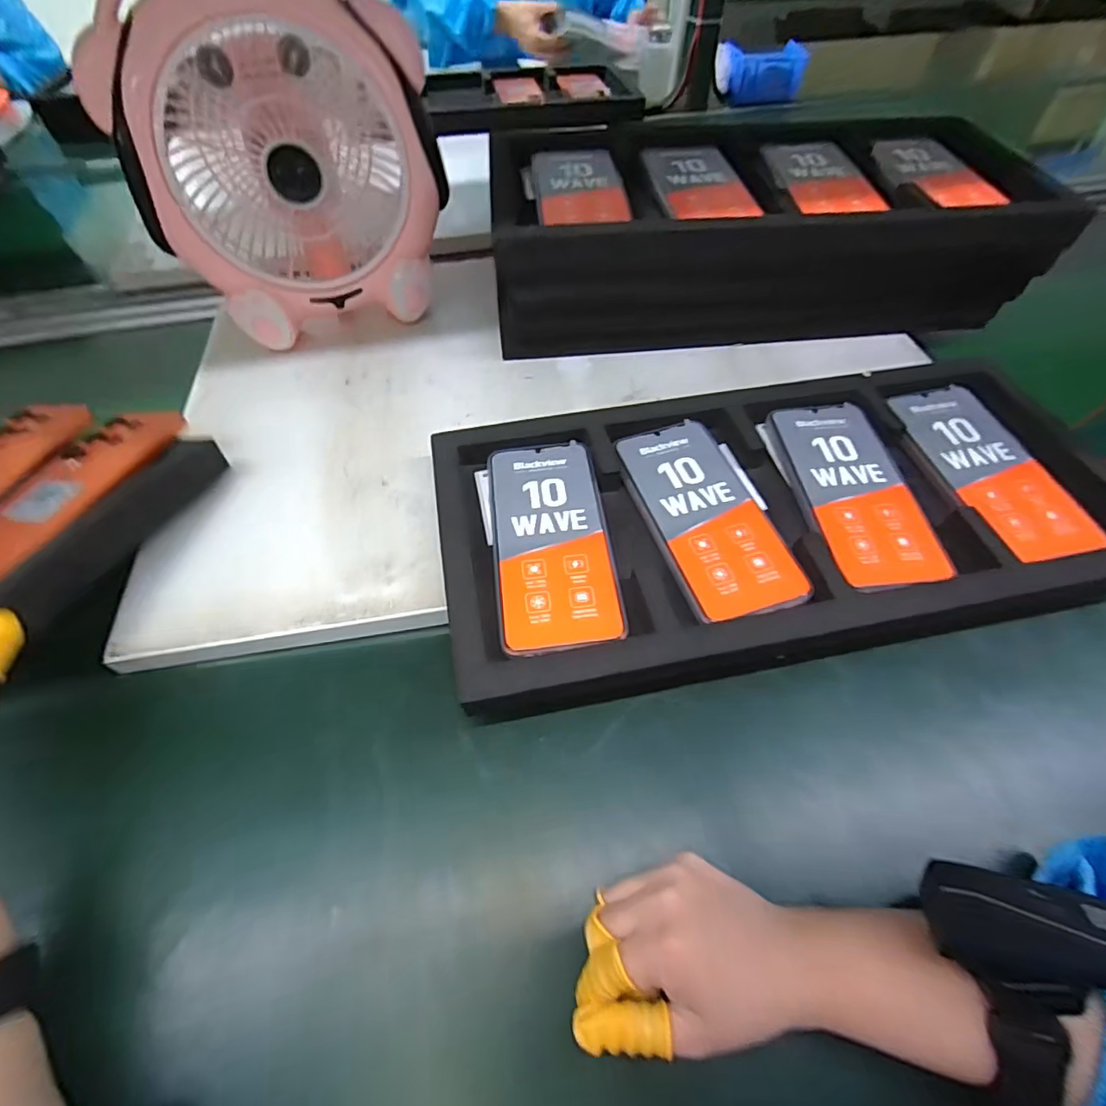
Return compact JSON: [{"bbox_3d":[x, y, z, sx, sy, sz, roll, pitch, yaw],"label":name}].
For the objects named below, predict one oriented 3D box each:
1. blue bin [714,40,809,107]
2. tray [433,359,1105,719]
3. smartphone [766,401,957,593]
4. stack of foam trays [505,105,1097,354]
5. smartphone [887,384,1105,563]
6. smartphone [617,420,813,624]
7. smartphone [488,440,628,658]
[{"bbox_3d":[0.375,-0.877,1.006,0.158,0.066,0.077,10,60,8],"label":"blue bin"},{"bbox_3d":[0.161,-0.027,0.403,0.474,0.043,0.235,-8,54,-5],"label":"tray"},{"bbox_3d":[0.221,-0.049,0.402,0.077,0.011,0.170,-4,54,-2],"label":"smartphone"},{"bbox_3d":[0.189,-0.300,0.528,0.479,0.118,0.218,-3,53,-1],"label":"stack of foam trays"},{"bbox_3d":[0.326,-0.066,0.410,0.072,0.014,0.176,-10,54,1],"label":"smartphone"},{"bbox_3d":[0.108,-0.031,0.392,0.077,0.006,0.168,-14,55,-9],"label":"smartphone"},{"bbox_3d":[-0.003,-0.013,0.381,0.078,0.005,0.169,-7,54,-4],"label":"smartphone"}]

